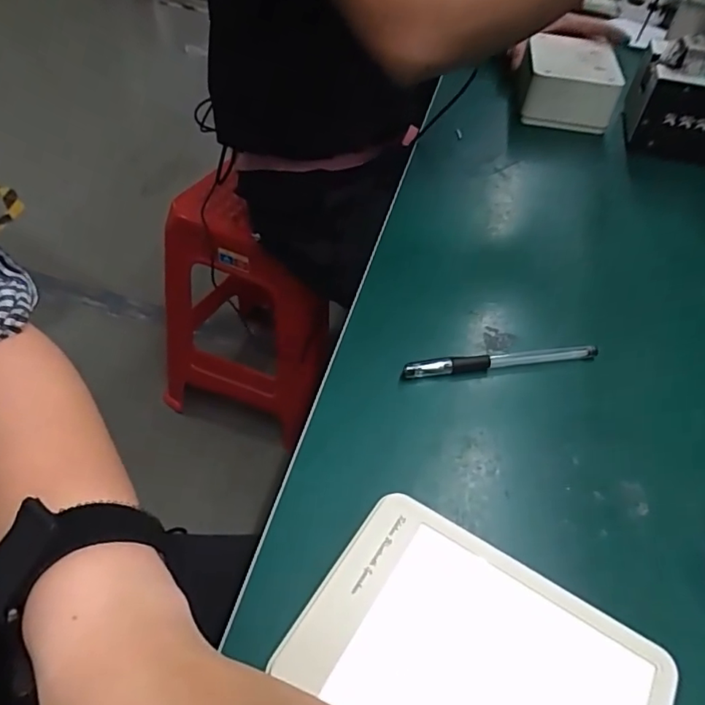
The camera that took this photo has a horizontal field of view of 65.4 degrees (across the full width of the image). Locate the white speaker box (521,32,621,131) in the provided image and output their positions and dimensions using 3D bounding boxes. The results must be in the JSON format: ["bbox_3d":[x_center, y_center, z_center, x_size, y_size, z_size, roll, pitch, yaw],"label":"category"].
[{"bbox_3d":[0.264,-0.332,0.679,0.106,0.069,0.147,12,47,7],"label":"white speaker box"}]

